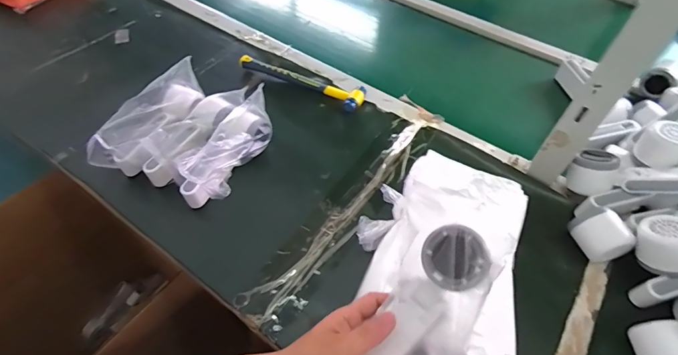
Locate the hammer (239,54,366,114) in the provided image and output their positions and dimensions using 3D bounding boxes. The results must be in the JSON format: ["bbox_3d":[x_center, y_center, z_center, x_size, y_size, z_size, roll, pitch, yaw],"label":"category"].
[{"bbox_3d":[-0.067,-0.176,0.687,0.237,0.024,0.055,23,56,14],"label":"hammer"}]

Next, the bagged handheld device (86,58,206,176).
[{"bbox_3d":[-0.282,-0.083,0.586,0.077,0.101,0.189,23,56,14],"label":"bagged handheld device"}]

